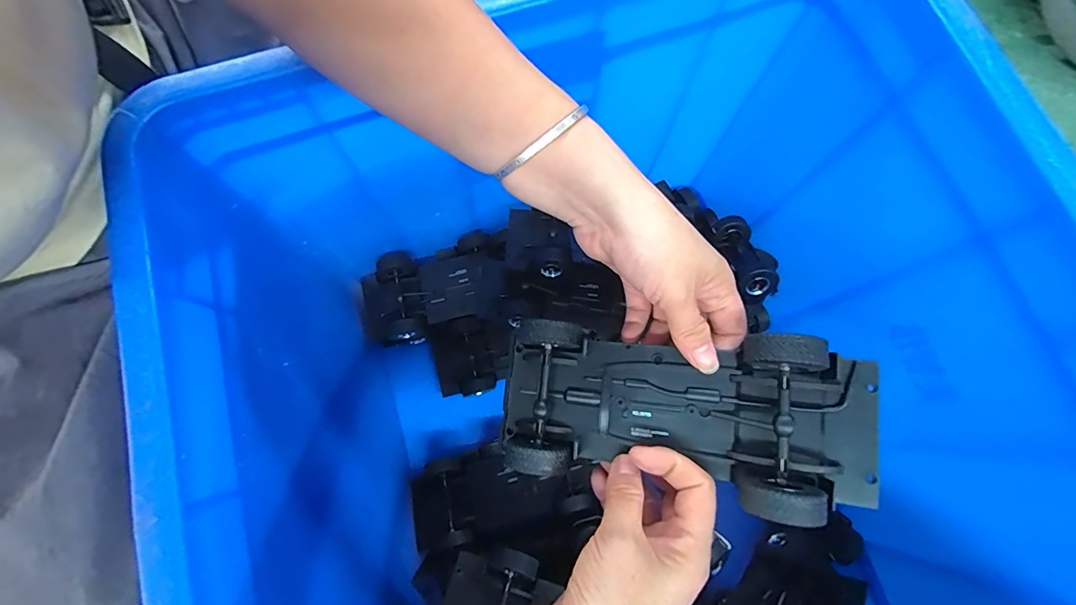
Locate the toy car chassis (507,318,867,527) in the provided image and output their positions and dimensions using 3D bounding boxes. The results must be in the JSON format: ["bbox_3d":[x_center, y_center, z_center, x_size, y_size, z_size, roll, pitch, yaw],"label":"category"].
[{"bbox_3d":[0.069,0.059,0.245,0.192,0.034,0.085,3,76,20],"label":"toy car chassis"}]

